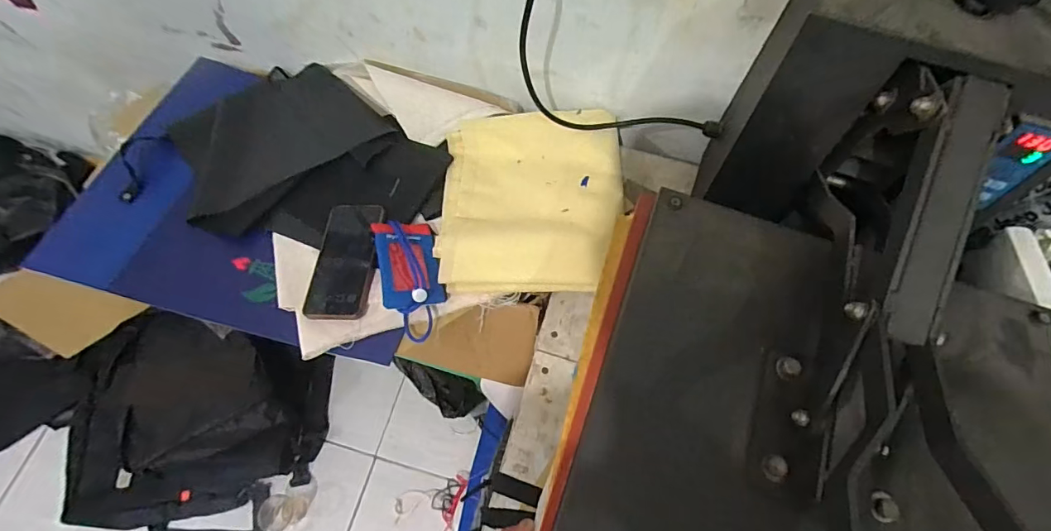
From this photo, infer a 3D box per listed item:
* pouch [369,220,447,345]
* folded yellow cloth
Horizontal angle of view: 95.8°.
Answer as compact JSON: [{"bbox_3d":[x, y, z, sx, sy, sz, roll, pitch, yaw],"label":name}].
[{"bbox_3d":[-0.144,0.016,0.601,0.071,0.043,0.160,-13,68,-5],"label":"pouch"},{"bbox_3d":[0.007,-0.095,0.655,0.241,0.049,0.277,1,68,1],"label":"folded yellow cloth"}]

